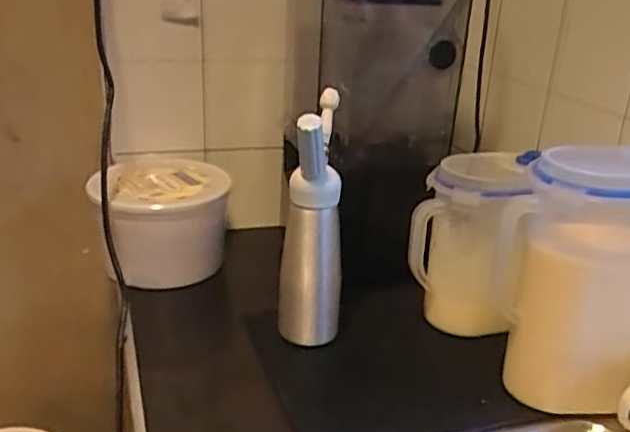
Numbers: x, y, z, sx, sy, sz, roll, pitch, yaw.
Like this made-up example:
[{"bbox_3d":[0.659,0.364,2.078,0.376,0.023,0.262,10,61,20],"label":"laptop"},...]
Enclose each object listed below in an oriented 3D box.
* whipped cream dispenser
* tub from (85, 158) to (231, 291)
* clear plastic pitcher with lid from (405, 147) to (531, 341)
[{"bbox_3d":[-0.002,0.029,0.785,0.076,0.320,0.106,3,22,-2],"label":"whipped cream dispenser"},{"bbox_3d":[-0.234,0.016,0.984,0.191,0.159,0.180,-1,23,-11],"label":"tub"},{"bbox_3d":[0.213,0.043,0.825,0.136,0.231,0.132,3,22,-1],"label":"clear plastic pitcher with lid"}]

